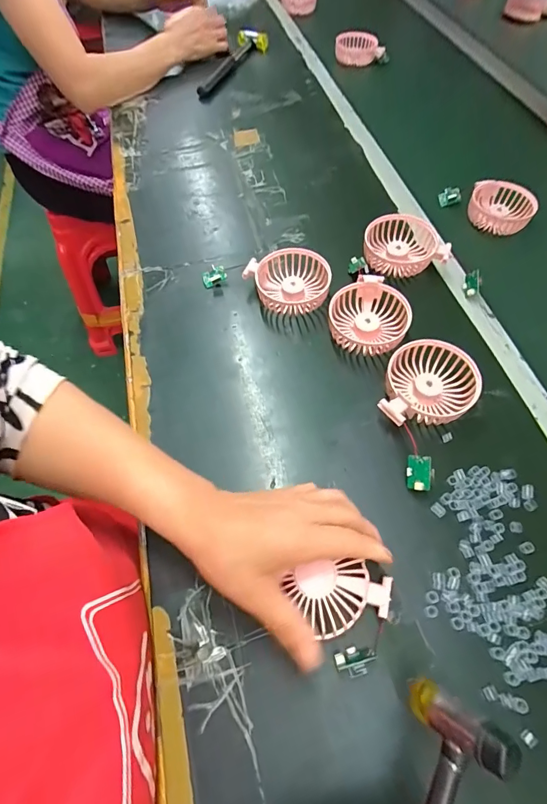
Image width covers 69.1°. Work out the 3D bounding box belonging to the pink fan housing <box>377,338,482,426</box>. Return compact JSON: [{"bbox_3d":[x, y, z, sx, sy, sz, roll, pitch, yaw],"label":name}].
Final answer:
[{"bbox_3d":[0.156,-0.013,0.409,0.086,0.038,0.105,40,70,21],"label":"pink fan housing"}]

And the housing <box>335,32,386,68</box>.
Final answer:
[{"bbox_3d":[0.186,-0.756,0.853,0.106,0.042,0.048,0,61,2],"label":"housing"}]

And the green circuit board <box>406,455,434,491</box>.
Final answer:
[{"bbox_3d":[0.134,0.065,0.362,0.023,0.004,0.031,5,83,24],"label":"green circuit board"}]

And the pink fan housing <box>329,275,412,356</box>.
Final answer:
[{"bbox_3d":[0.112,-0.095,0.459,0.087,0.037,0.088,-1,61,2],"label":"pink fan housing"}]

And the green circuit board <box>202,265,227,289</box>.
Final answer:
[{"bbox_3d":[-0.077,-0.162,0.514,0.030,0.020,0.020,-14,61,-5],"label":"green circuit board"}]

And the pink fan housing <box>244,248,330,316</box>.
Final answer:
[{"bbox_3d":[0.022,-0.150,0.491,0.093,0.036,0.089,-1,61,2],"label":"pink fan housing"}]

